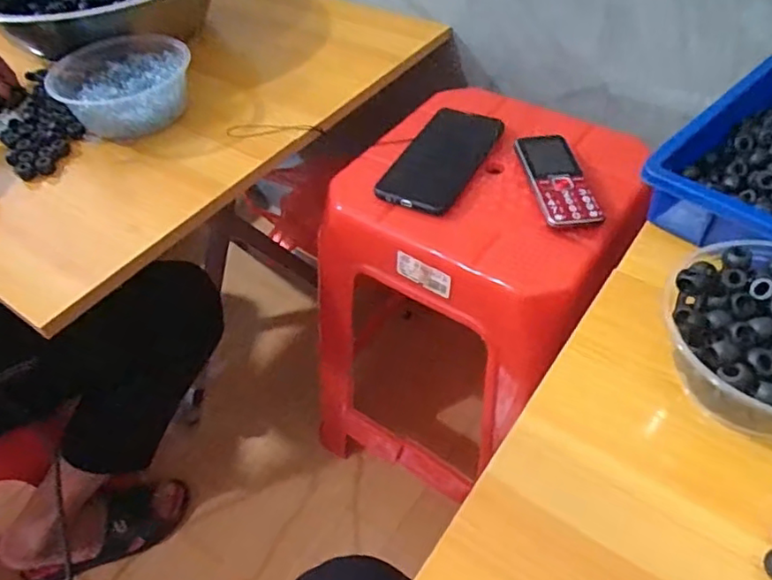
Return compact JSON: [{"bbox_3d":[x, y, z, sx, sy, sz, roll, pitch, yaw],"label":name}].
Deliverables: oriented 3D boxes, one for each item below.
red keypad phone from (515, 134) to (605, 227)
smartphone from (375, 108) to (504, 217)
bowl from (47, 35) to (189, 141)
[{"bbox_3d":[0.163,-0.107,0.578,0.050,0.015,0.127,-8,48,-3],"label":"red keypad phone"},{"bbox_3d":[0.057,-0.136,0.615,0.078,0.009,0.157,21,53,21],"label":"smartphone"},{"bbox_3d":[-0.284,-0.218,0.663,0.123,0.068,0.137,32,58,28],"label":"bowl"}]

